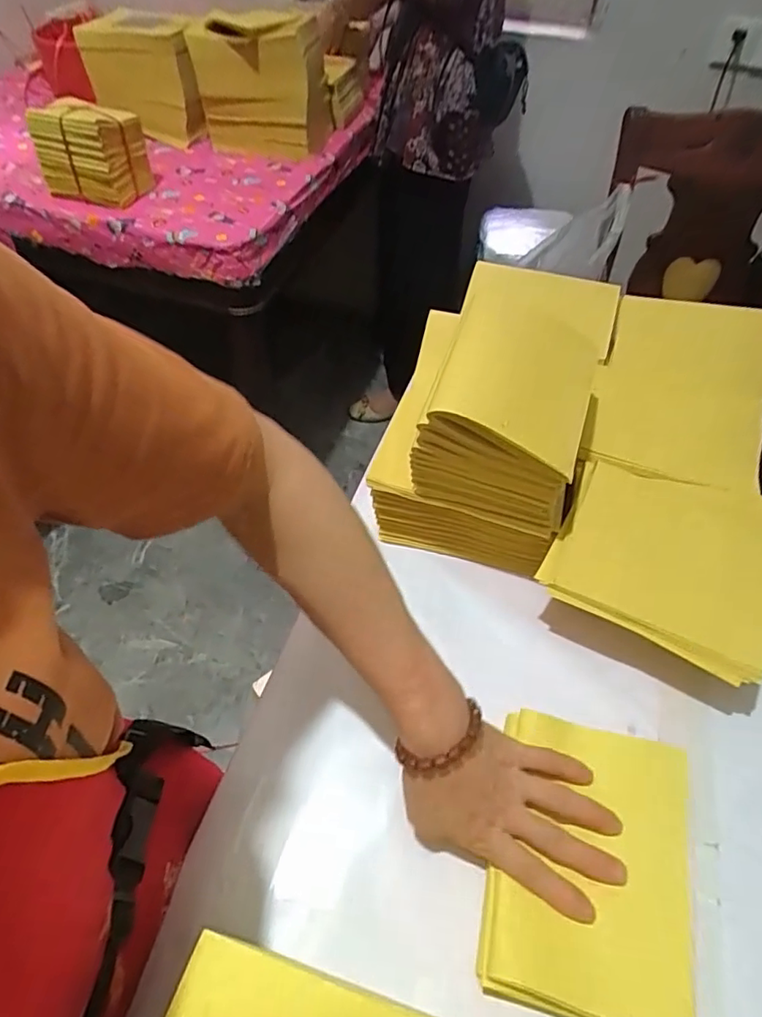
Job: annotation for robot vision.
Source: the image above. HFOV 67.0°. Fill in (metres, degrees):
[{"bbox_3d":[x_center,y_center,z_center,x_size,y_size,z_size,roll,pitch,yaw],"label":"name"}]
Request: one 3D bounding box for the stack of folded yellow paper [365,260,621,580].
[{"bbox_3d":[0.108,-0.095,0.530,0.155,0.171,0.244,18,53,12],"label":"stack of folded yellow paper"}]

